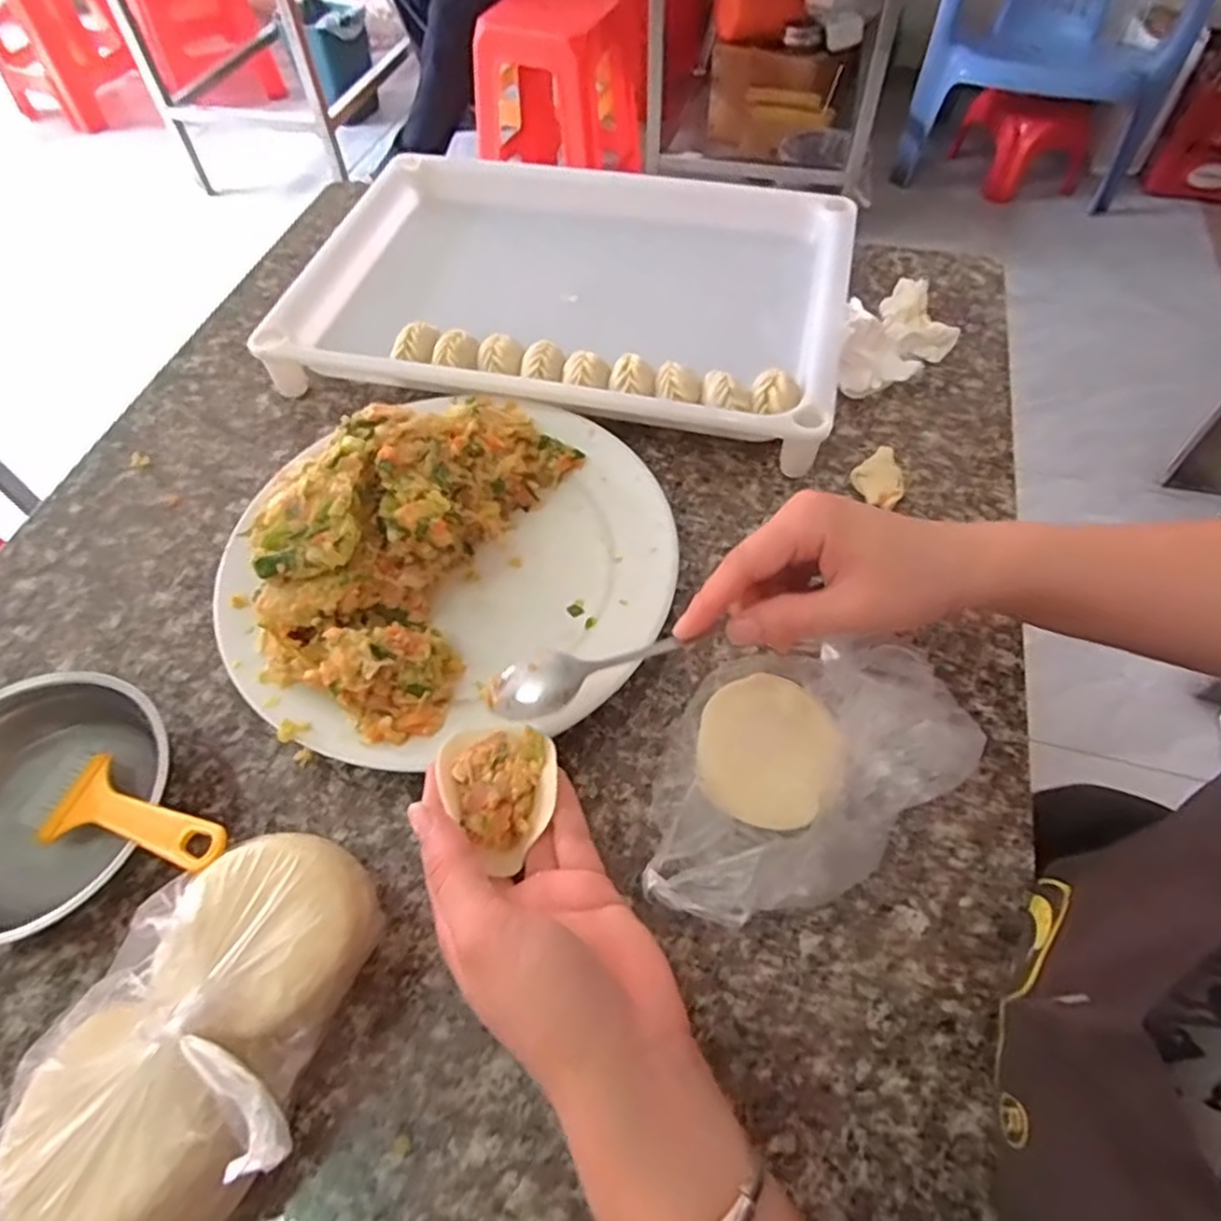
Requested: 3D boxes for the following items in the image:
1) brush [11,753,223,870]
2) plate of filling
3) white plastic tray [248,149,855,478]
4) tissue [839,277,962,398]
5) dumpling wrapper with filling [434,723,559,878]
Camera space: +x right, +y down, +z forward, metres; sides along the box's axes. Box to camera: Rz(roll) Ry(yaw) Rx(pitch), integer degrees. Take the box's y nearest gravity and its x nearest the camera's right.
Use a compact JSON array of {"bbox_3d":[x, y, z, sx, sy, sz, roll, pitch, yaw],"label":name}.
[{"bbox_3d":[-0.212,0.089,0.318,0.140,0.007,0.040,3,54,30],"label":"brush"},{"bbox_3d":[-0.079,-0.037,0.375,0.202,0.078,0.236,38,66,23],"label":"plate of filling"},{"bbox_3d":[-0.026,-0.235,0.526,0.380,0.039,0.262,12,58,9],"label":"white plastic tray"},{"bbox_3d":[0.196,-0.192,0.496,0.058,0.040,0.107,38,66,23],"label":"tissue"},{"bbox_3d":[-0.046,0.078,0.321,0.048,0.022,0.059,-23,59,-13],"label":"dumpling wrapper with filling"}]

